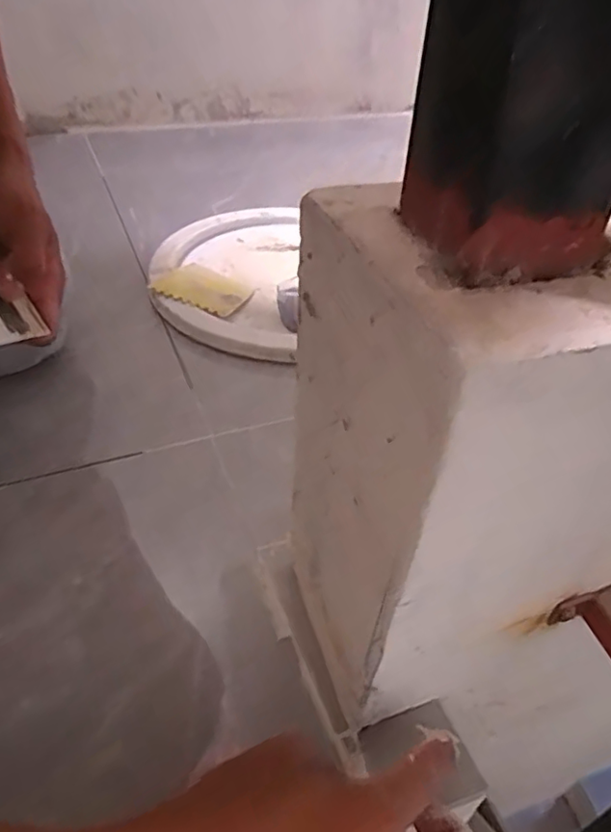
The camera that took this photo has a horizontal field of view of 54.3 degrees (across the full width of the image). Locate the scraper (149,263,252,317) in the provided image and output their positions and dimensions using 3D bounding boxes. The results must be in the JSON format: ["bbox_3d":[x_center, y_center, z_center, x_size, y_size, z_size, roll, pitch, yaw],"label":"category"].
[{"bbox_3d":[-0.102,-0.128,0.592,0.098,0.009,0.073,28,39,25],"label":"scraper"}]

